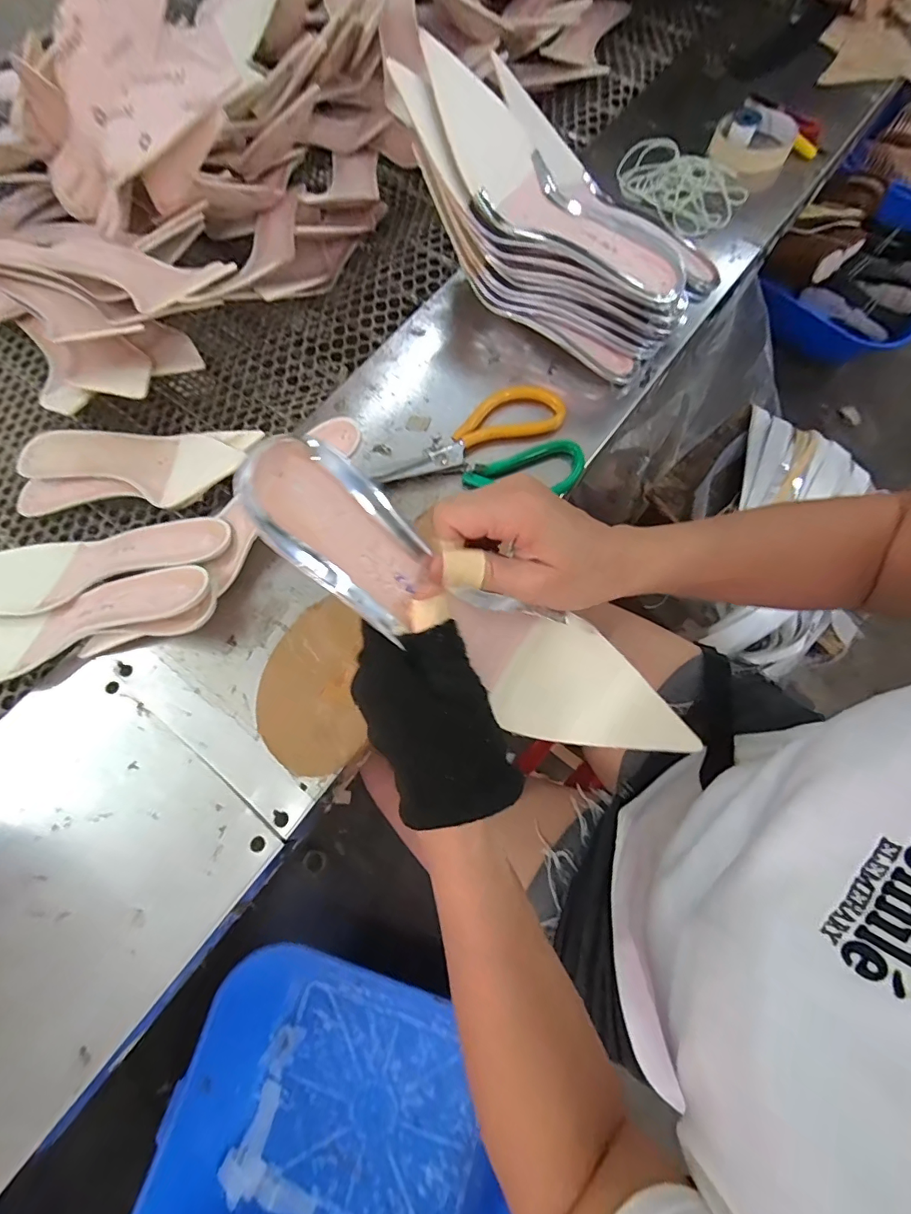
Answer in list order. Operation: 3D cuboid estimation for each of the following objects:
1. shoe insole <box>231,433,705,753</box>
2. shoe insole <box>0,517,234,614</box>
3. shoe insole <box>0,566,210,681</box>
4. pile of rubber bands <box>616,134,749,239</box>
[{"bbox_3d":[0.014,0.013,0.249,0.267,0.040,0.071,34,75,-19],"label":"shoe insole"},{"bbox_3d":[-0.322,-0.033,0.407,0.276,0.040,0.074,-5,73,0],"label":"shoe insole"},{"bbox_3d":[-0.321,0.019,0.374,0.271,0.044,0.066,-10,73,-1],"label":"shoe insole"},{"bbox_3d":[0.240,-0.462,0.522,0.097,0.013,0.141,-37,76,-9],"label":"pile of rubber bands"}]

